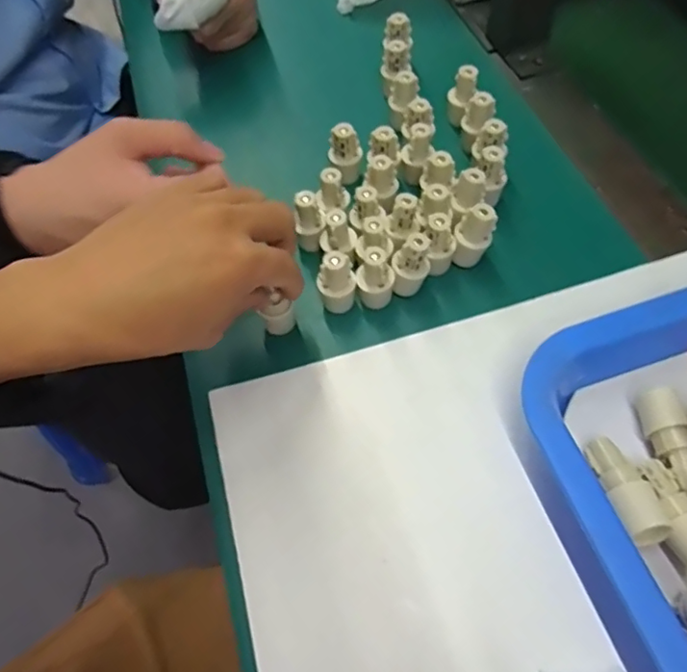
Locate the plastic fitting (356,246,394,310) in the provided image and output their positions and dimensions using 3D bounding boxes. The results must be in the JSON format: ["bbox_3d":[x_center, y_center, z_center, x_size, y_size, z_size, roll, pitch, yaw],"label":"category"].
[{"bbox_3d":[0.020,-0.036,0.349,0.023,0.044,0.017,-3,58,1],"label":"plastic fitting"}]

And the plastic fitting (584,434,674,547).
[{"bbox_3d":[0.137,0.074,0.276,0.019,0.022,0.053,-11,45,-4],"label":"plastic fitting"}]

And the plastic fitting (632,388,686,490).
[{"bbox_3d":[0.168,0.054,0.289,0.020,0.020,0.050,-5,58,0],"label":"plastic fitting"}]

